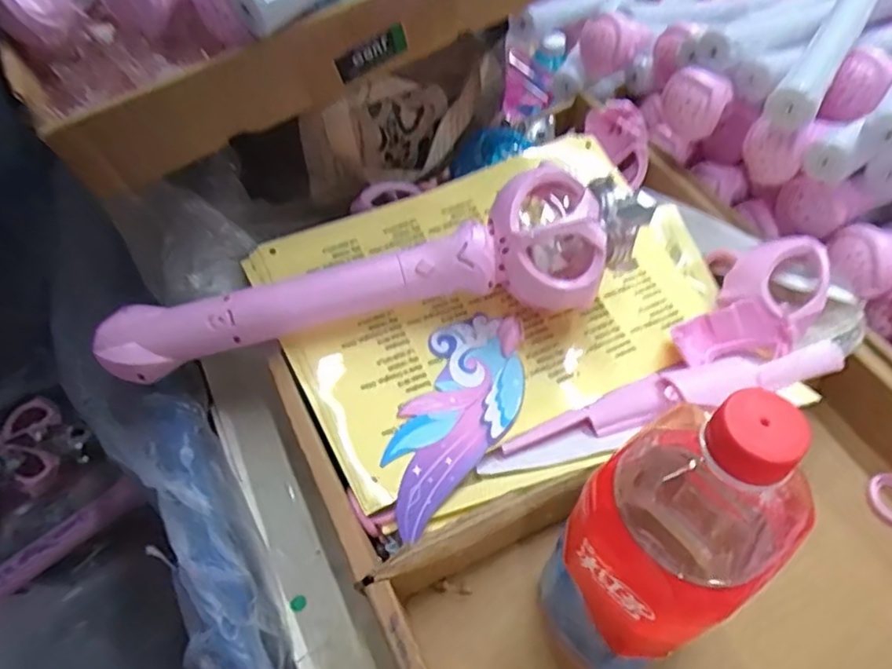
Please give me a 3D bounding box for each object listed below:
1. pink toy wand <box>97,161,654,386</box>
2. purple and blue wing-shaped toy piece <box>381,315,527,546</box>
[{"bbox_3d":[-0.044,-0.031,0.425,0.363,0.083,0.073,-11,54,-7],"label":"pink toy wand"},{"bbox_3d":[0.008,0.054,0.414,0.070,0.007,0.162,19,60,6],"label":"purple and blue wing-shaped toy piece"}]

